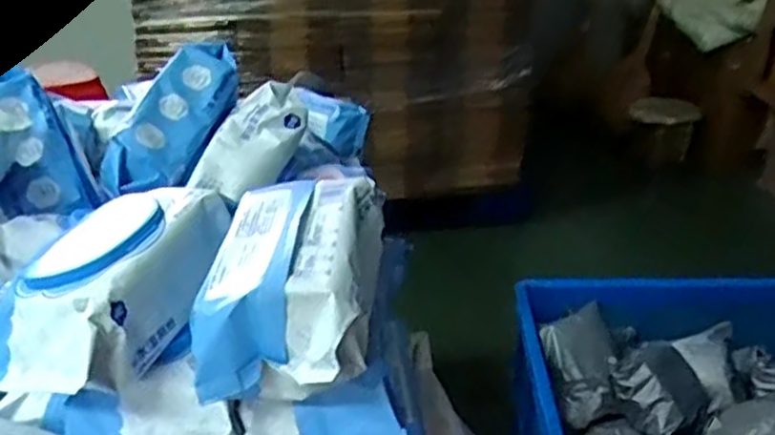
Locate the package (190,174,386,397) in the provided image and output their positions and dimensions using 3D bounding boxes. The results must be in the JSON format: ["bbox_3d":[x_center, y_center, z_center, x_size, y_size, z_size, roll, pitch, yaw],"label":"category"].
[{"bbox_3d":[-0.060,0.042,0.491,0.108,0.077,0.170,1,27,4],"label":"package"}]

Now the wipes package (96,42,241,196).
[{"bbox_3d":[-0.196,-0.093,0.677,0.065,0.050,0.191,11,57,23],"label":"wipes package"}]

